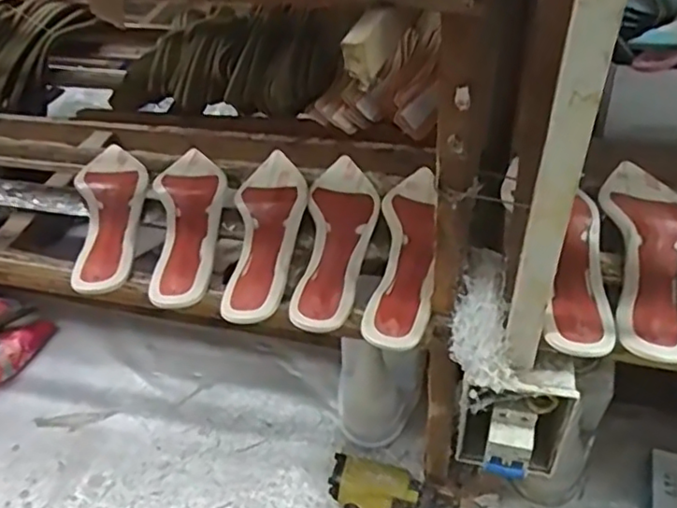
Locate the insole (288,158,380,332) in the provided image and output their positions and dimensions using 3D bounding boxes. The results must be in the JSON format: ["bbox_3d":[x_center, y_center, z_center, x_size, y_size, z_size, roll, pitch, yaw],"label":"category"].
[{"bbox_3d":[0.001,-0.025,0.629,0.067,0.018,0.238,2,47,7],"label":"insole"}]

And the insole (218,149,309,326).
[{"bbox_3d":[-0.073,-0.029,0.634,0.072,0.021,0.235,-2,46,4],"label":"insole"}]

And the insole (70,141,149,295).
[{"bbox_3d":[-0.243,-0.053,0.667,0.069,0.009,0.229,-11,46,-5],"label":"insole"}]

